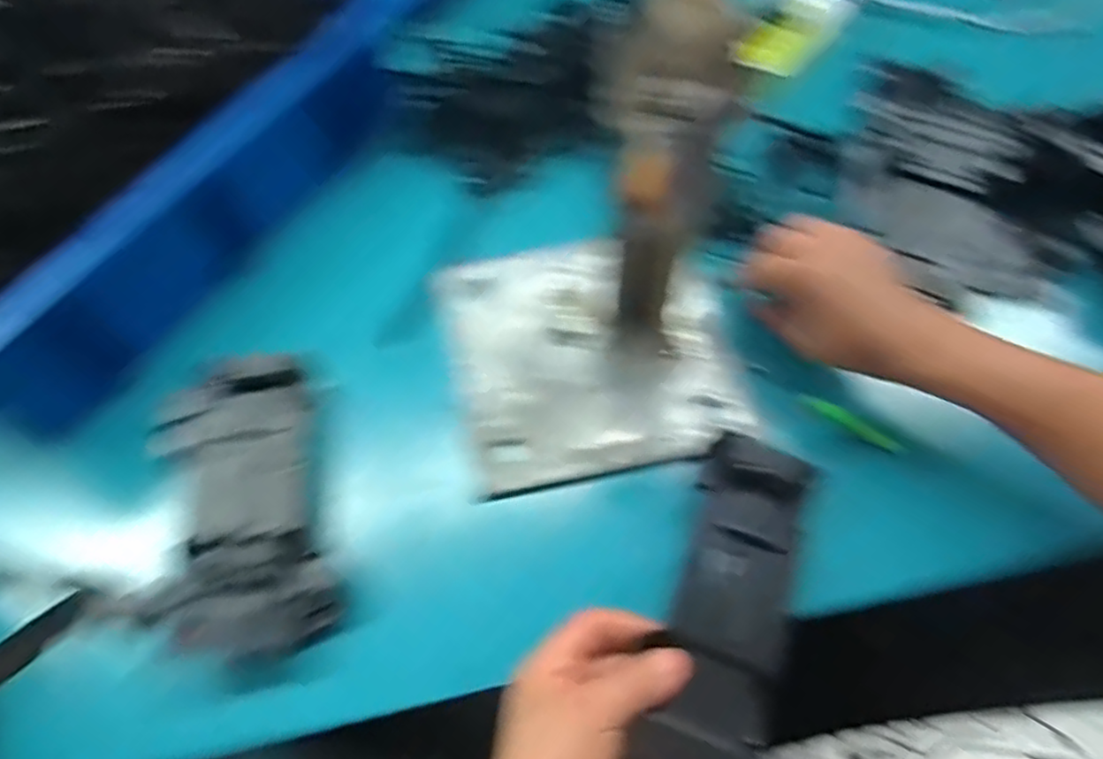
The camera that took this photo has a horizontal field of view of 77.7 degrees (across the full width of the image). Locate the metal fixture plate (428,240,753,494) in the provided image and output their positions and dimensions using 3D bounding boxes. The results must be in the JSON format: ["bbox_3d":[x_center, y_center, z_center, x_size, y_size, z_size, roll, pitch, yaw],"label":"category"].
[{"bbox_3d":[0.027,-0.022,0.503,0.202,0.011,0.190,-9,62,-4],"label":"metal fixture plate"}]

